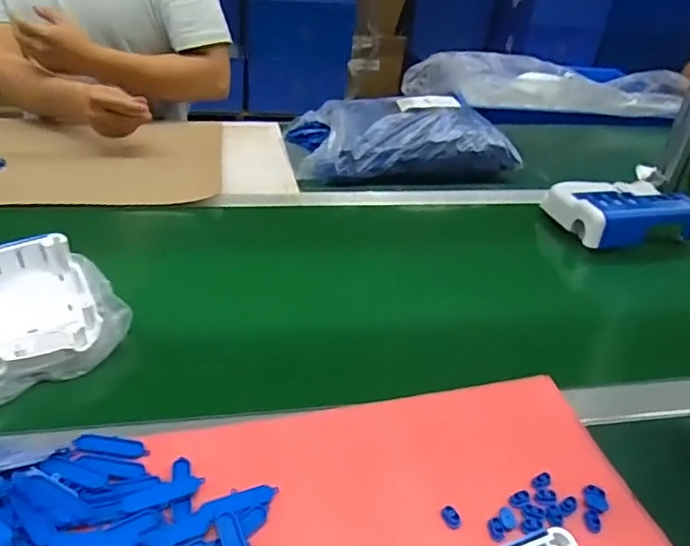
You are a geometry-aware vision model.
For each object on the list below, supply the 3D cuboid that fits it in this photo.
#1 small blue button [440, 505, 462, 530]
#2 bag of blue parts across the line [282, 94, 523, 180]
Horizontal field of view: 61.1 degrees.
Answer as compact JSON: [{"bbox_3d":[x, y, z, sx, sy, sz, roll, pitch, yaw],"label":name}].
[{"bbox_3d":[0.077,0.177,0.424,0.012,0.005,0.016,-6,35,-17],"label":"small blue button"},{"bbox_3d":[0.097,-0.235,1.019,0.382,0.100,0.227,1,34,-7],"label":"bag of blue parts across the line"}]

